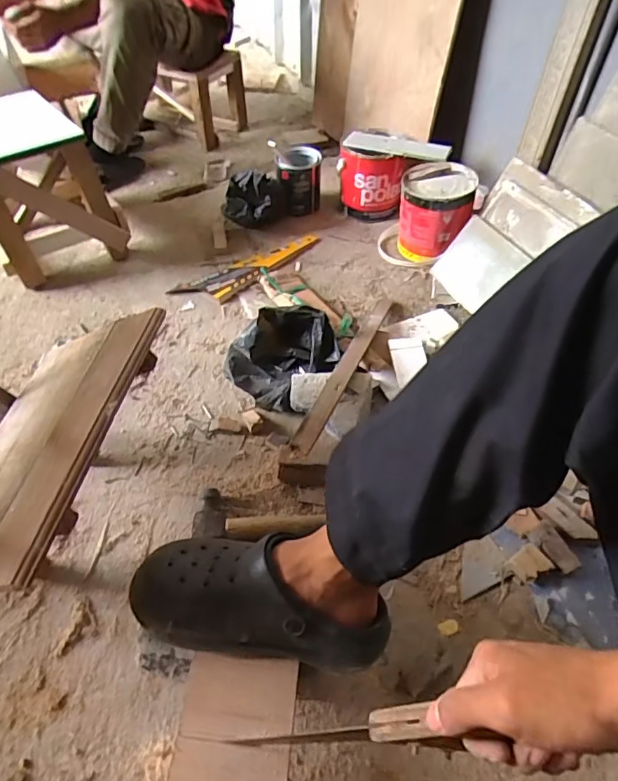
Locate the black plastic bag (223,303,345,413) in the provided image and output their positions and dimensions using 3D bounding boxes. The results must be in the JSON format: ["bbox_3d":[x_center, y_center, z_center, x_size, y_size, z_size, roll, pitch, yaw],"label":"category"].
[{"bbox_3d":[-0.049,-0.065,0.870,0.164,0.104,0.175,30,57,23],"label":"black plastic bag"}]

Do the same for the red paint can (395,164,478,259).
[{"bbox_3d":[0.264,-0.372,1.078,0.140,0.168,0.131,12,52,11],"label":"red paint can"}]

